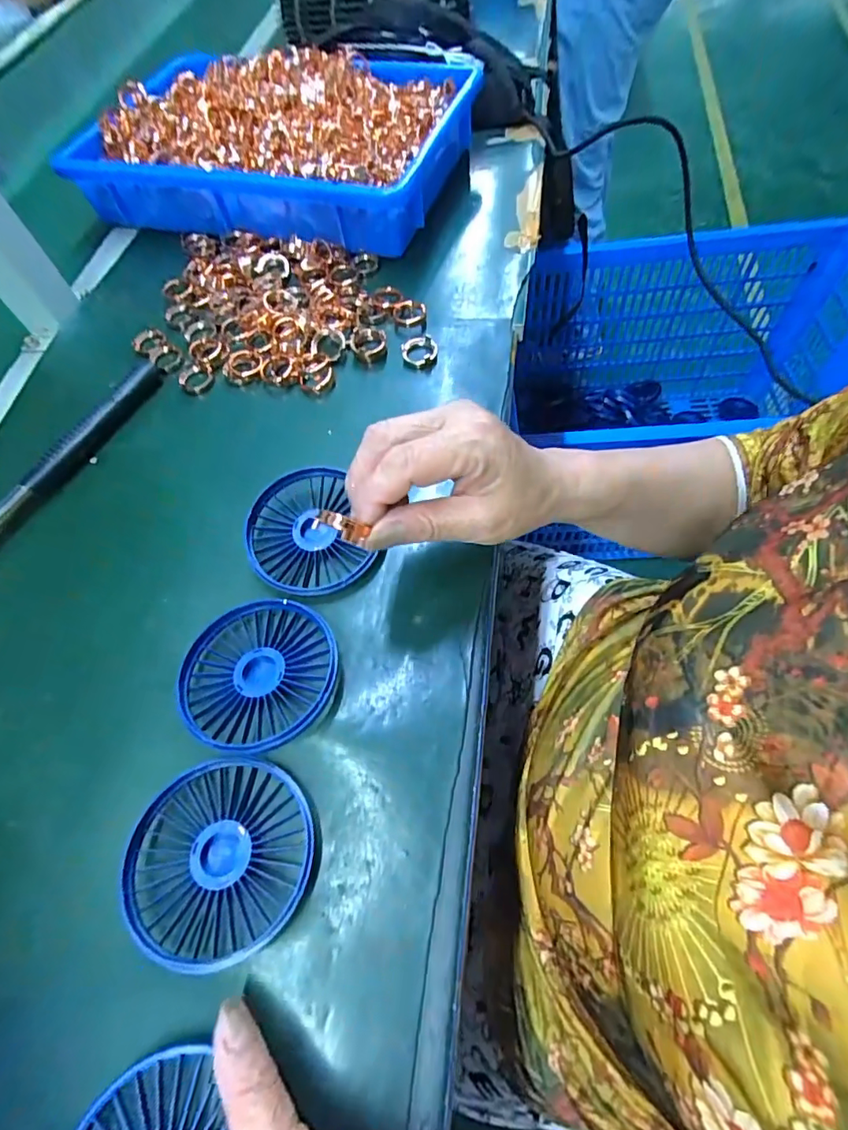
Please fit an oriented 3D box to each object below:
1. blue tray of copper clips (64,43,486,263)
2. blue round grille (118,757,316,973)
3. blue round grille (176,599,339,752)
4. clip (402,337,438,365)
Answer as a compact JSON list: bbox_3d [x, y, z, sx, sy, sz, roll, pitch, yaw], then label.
[{"bbox_3d":[-0.143,-0.429,0.510,0.349,0.082,0.254,16,65,13],"label":"blue tray of copper clips"},{"bbox_3d":[-0.099,0.140,0.252,0.082,0.021,0.085,-2,62,4],"label":"blue round grille"},{"bbox_3d":[-0.093,0.061,0.292,0.087,0.021,0.083,-2,62,4],"label":"blue round grille"},{"bbox_3d":[-0.003,-0.167,0.408,0.028,0.010,0.026,-11,62,0],"label":"clip"}]

